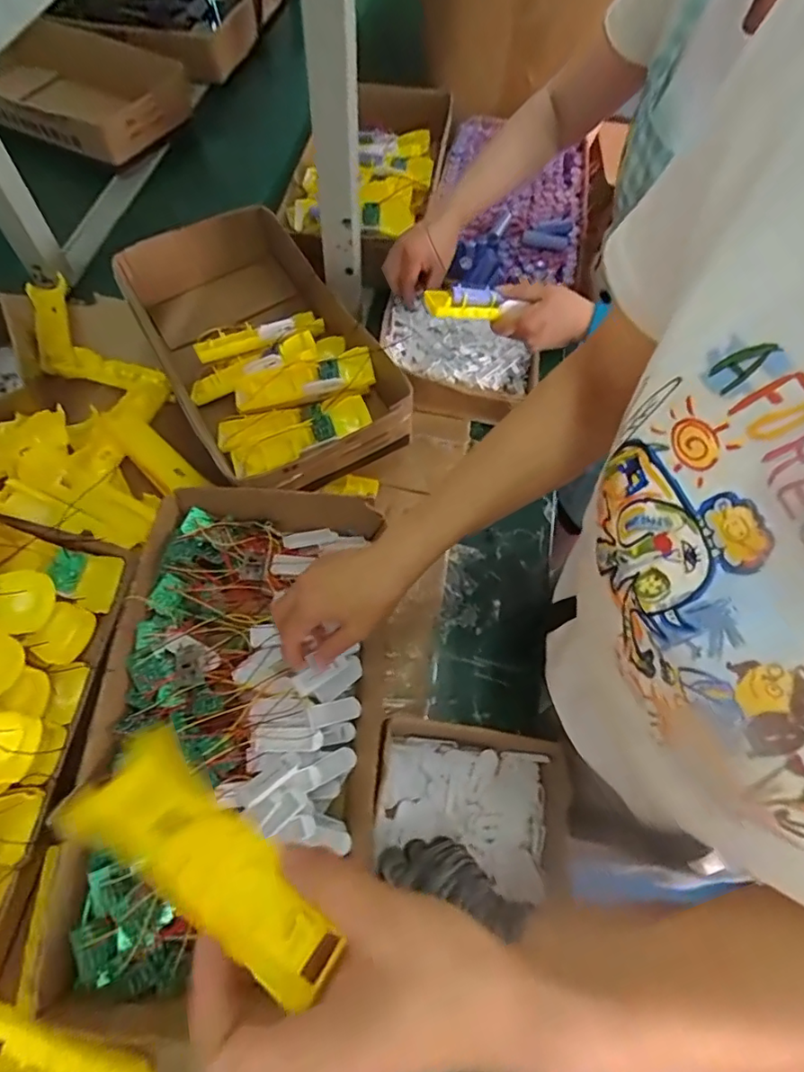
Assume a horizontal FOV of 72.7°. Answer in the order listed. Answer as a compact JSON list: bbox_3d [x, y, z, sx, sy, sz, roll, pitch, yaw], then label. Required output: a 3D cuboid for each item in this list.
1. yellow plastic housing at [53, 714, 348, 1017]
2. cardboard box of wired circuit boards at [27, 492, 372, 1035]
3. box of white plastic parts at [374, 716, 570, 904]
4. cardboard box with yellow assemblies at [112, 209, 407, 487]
[{"bbox_3d":[-0.105,0.166,0.280,0.160,0.023,0.061,23,42,30],"label":"yellow plastic housing"},{"bbox_3d":[-0.145,0.156,0.494,0.223,0.073,0.418,1,63,-3],"label":"cardboard box of wired circuit boards"},{"bbox_3d":[0.068,0.243,0.499,0.179,0.057,0.133,9,63,1],"label":"box of white plastic parts"},{"bbox_3d":[-0.169,-0.220,0.700,0.237,0.137,0.383,-28,68,-16],"label":"cardboard box with yellow assemblies"}]

